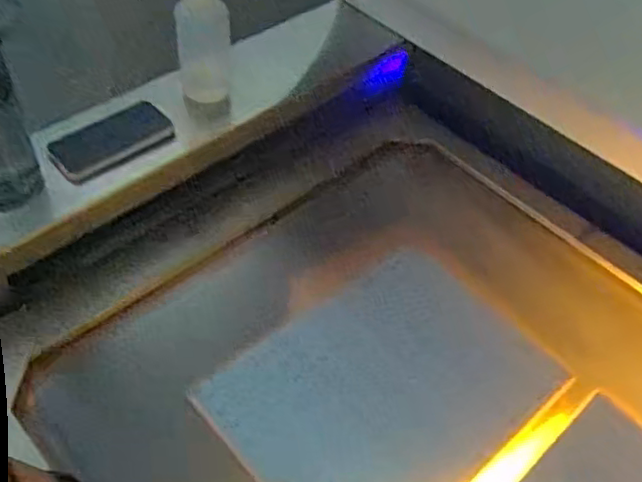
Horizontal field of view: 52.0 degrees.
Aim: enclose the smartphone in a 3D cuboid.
[{"bbox_3d":[-0.271,-0.131,0.853,0.152,0.015,0.076,-29,66,-20],"label":"smartphone"}]

